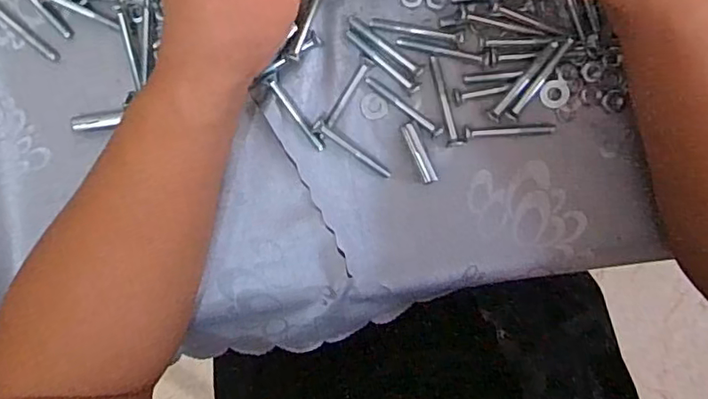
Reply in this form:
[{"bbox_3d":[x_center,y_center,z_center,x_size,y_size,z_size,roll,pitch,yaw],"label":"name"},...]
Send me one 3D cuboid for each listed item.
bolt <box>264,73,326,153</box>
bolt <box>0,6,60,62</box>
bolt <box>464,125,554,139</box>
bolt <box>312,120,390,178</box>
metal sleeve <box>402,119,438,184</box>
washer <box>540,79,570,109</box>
[{"bbox_3d":[-0.036,-0.053,0.350,0.008,0.009,0.054,-34,95,5],"label":"bolt"},{"bbox_3d":[-0.205,-0.105,0.349,0.059,0.004,0.008,40,97,-4],"label":"bolt"},{"bbox_3d":[0.096,-0.042,0.350,0.055,0.006,0.006,-3,97,2],"label":"bolt"},{"bbox_3d":[-0.001,-0.030,0.351,0.055,0.011,0.006,37,97,-3],"label":"bolt"},{"bbox_3d":[0.041,-0.029,0.352,0.010,0.008,0.039,-23,96,4],"label":"metal sleeve"},{"bbox_3d":[0.122,-0.064,0.348,0.017,0.004,0.017,0,97,1],"label":"washer"}]

